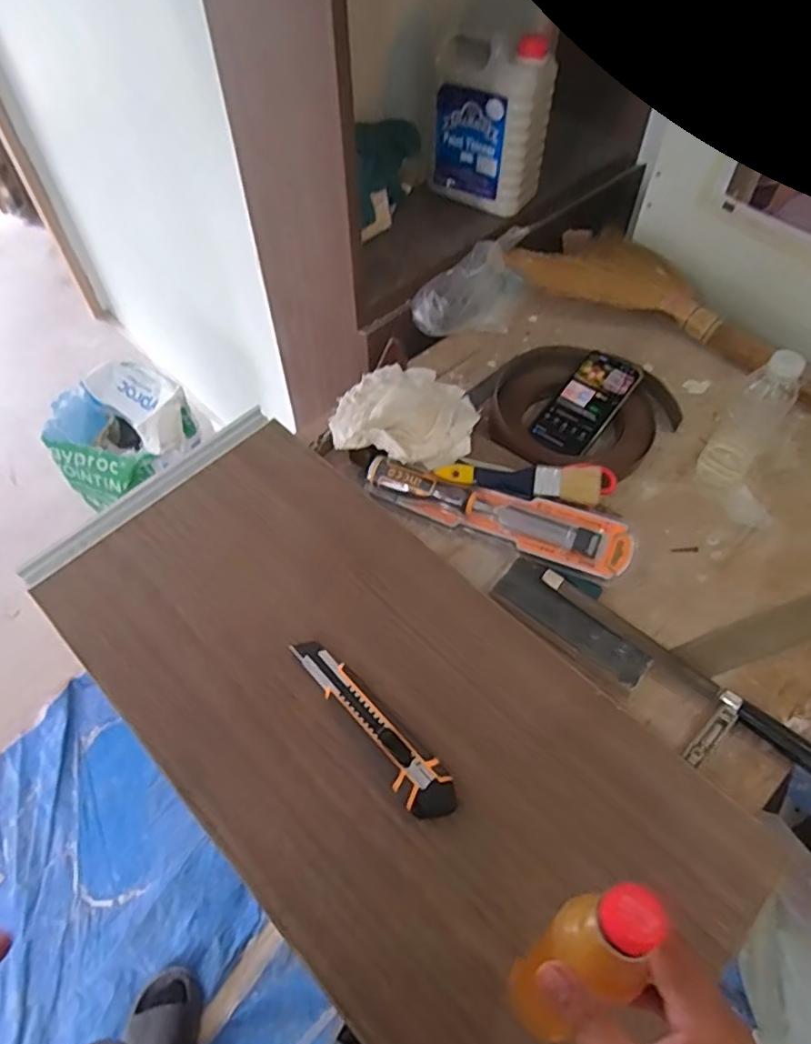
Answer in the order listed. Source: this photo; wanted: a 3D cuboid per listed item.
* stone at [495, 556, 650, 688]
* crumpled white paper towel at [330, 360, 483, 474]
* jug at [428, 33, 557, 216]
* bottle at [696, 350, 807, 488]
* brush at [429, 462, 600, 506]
[{"bbox_3d":[0.176,0.104,0.674,0.172,0.016,0.050,37,64,23],"label":"stone"},{"bbox_3d":[0.001,-0.142,0.794,0.172,0.031,0.148,10,57,7],"label":"crumpled white paper towel"},{"bbox_3d":[0.126,-0.612,0.988,0.186,0.222,0.097,10,55,7],"label":"jug"},{"bbox_3d":[0.394,-0.115,0.724,0.057,0.177,0.053,32,62,20],"label":"bottle"},{"bbox_3d":[0.130,-0.045,0.732,0.185,0.010,0.042,2,83,13],"label":"brush"}]

